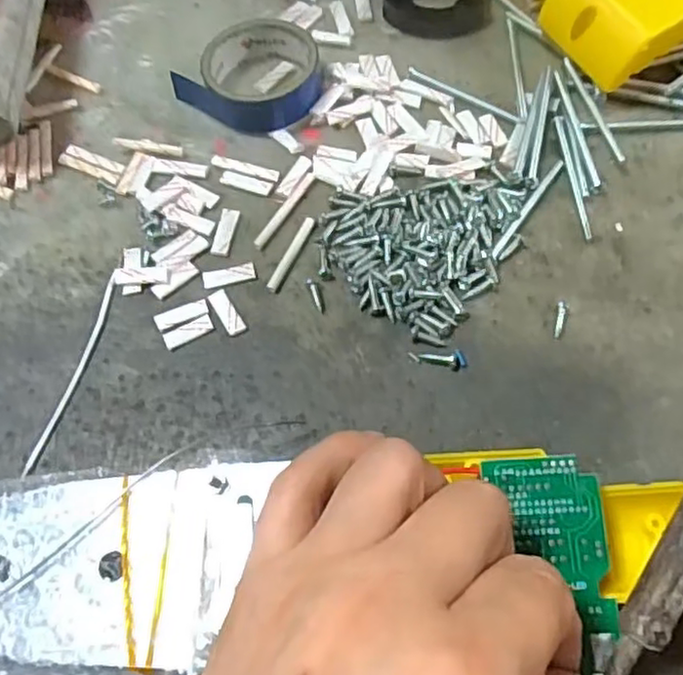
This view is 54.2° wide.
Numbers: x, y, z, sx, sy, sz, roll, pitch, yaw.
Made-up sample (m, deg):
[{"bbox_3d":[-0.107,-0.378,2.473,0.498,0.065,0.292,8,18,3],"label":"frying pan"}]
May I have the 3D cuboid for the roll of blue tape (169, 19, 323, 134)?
[{"bbox_3d":[-0.040,-0.118,0.303,0.060,0.020,0.050,-30,68,-11],"label":"roll of blue tape"}]

